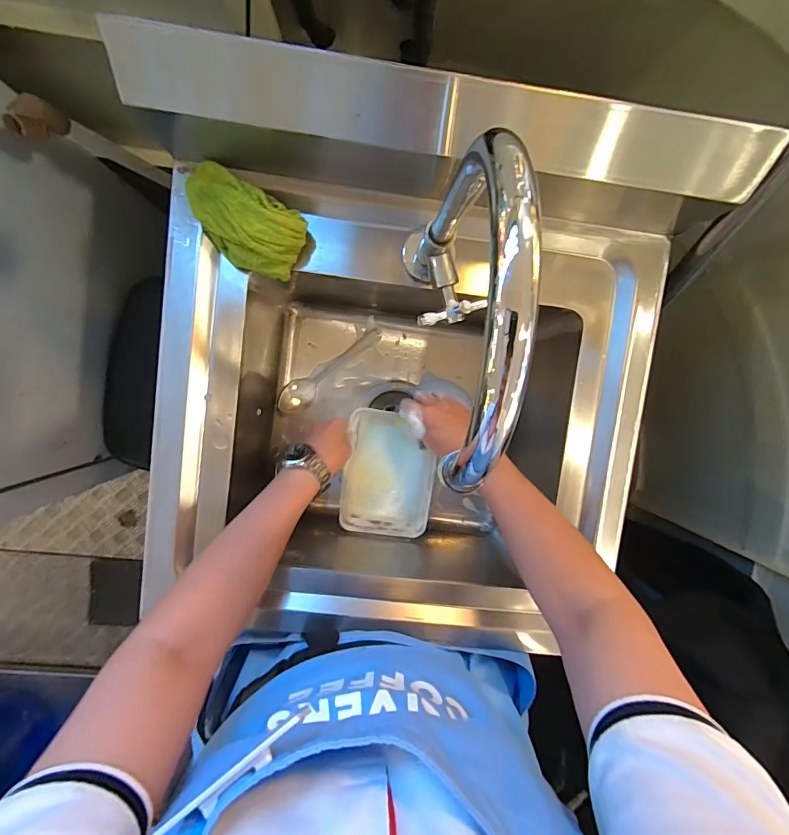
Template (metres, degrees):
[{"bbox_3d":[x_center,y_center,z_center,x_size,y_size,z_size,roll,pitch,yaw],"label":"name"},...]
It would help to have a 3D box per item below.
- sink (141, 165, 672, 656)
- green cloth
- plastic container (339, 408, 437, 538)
[{"bbox_3d":[-0.005,0.011,0.537,0.485,0.220,0.445,8,95,-4],"label":"sink"},{"bbox_3d":[-0.145,-0.183,0.386,0.116,0.037,0.065,30,93,-6],"label":"green cloth"},{"bbox_3d":[-0.008,0.077,0.594,0.121,0.056,0.167,9,95,-4],"label":"plastic container"}]

